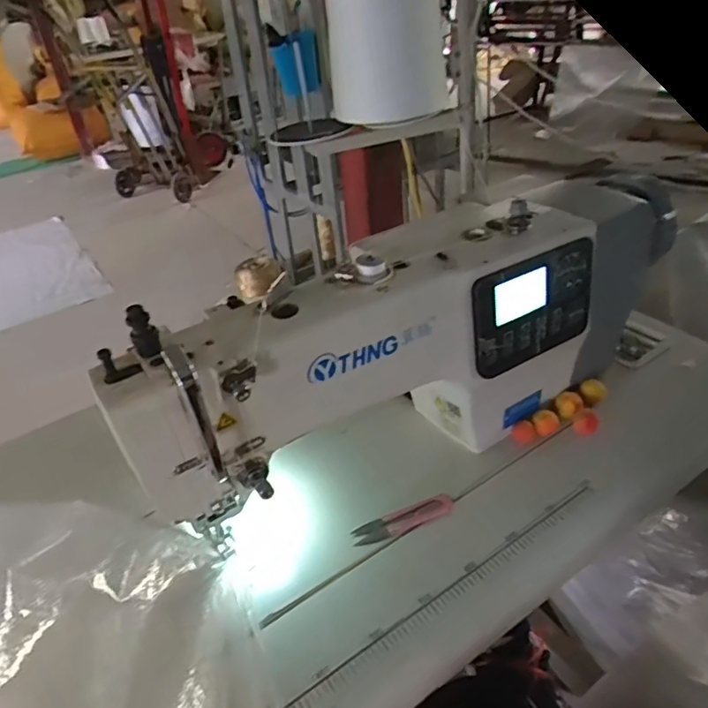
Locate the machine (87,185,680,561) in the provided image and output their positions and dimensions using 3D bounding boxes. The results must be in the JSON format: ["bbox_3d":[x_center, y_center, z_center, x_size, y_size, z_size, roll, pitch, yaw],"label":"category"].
[{"bbox_3d":[0.034,0.005,0.524,0.477,0.215,0.127,-23,39,-22],"label":"machine"}]

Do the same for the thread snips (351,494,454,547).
[{"bbox_3d":[0.048,0.160,0.538,0.098,0.009,0.025,-20,38,0],"label":"thread snips"}]

